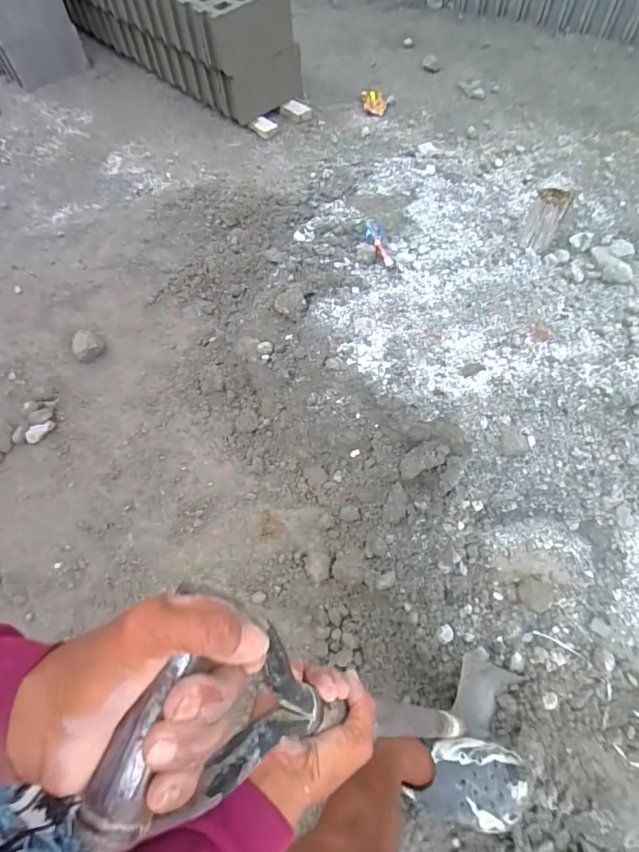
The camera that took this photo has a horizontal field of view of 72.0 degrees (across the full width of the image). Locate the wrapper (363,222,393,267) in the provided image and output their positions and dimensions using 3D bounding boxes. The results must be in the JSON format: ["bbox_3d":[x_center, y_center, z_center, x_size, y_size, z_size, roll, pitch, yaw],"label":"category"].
[{"bbox_3d":[0.181,-0.572,1.385,0.058,0.025,0.201,-12,62,-6],"label":"wrapper"}]

